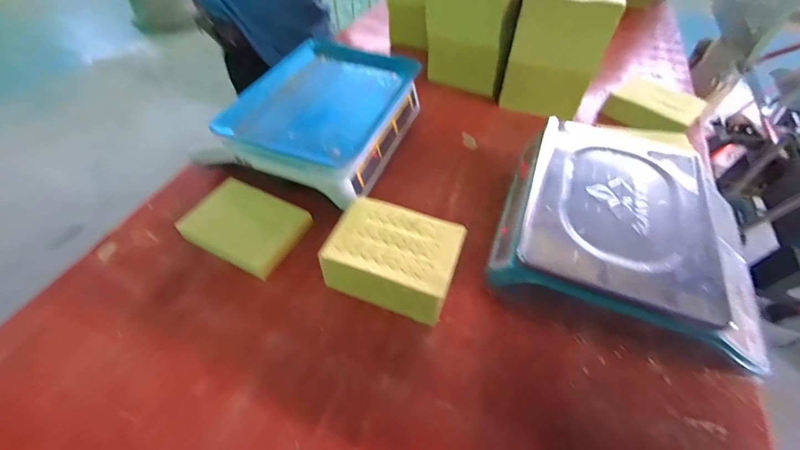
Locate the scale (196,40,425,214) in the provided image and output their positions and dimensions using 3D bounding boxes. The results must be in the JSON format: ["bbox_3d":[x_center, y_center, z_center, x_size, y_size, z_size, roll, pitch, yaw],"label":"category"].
[{"bbox_3d":[-0.131,-0.199,0.611,0.272,0.088,0.332,19,54,12],"label":"scale"}]

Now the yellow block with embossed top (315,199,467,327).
[{"bbox_3d":[-0.004,0.046,0.474,0.178,0.071,0.123,18,54,11],"label":"yellow block with embossed top"}]

